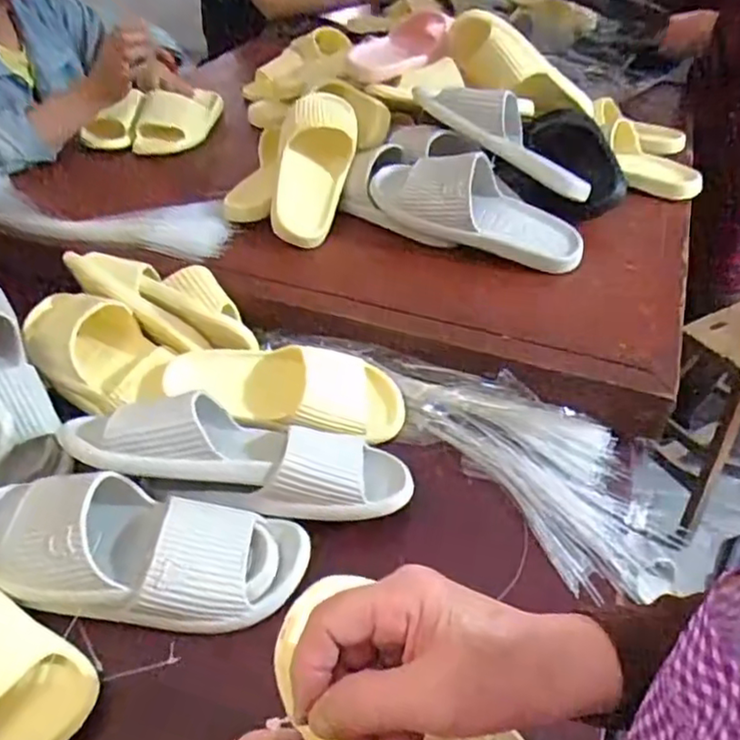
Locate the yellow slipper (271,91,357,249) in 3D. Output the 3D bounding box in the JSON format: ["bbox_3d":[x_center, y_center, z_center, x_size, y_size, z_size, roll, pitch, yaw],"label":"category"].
[{"bbox_3d":[-0.074,-0.279,0.873,0.092,0.082,0.238,7,61,6],"label":"yellow slipper"}]

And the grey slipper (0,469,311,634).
[{"bbox_3d":[-0.201,0.147,0.556,0.280,0.078,0.101,4,42,2],"label":"grey slipper"}]

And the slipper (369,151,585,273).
[{"bbox_3d":[0.137,-0.210,0.826,0.278,0.088,0.106,22,44,3],"label":"slipper"}]

